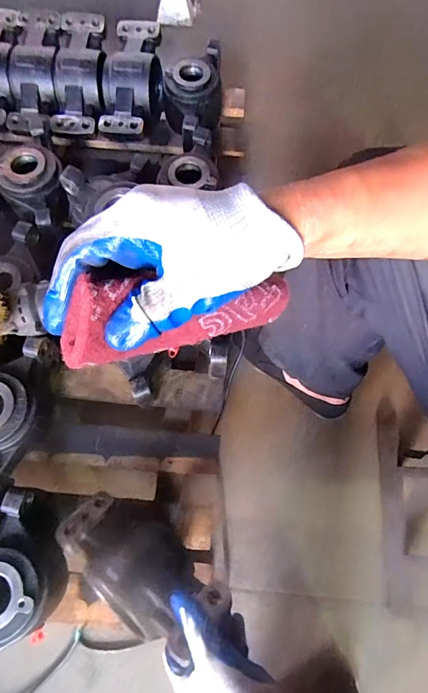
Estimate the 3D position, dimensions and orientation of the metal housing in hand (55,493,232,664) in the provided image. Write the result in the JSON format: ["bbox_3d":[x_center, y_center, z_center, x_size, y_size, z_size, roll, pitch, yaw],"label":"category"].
[{"bbox_3d":[-0.091,0.260,0.500,0.223,0.082,0.094,23,69,33],"label":"metal housing in hand"}]

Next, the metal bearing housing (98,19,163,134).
[{"bbox_3d":[-0.158,-0.503,0.785,0.105,0.081,0.215,2,70,0],"label":"metal bearing housing"}]

